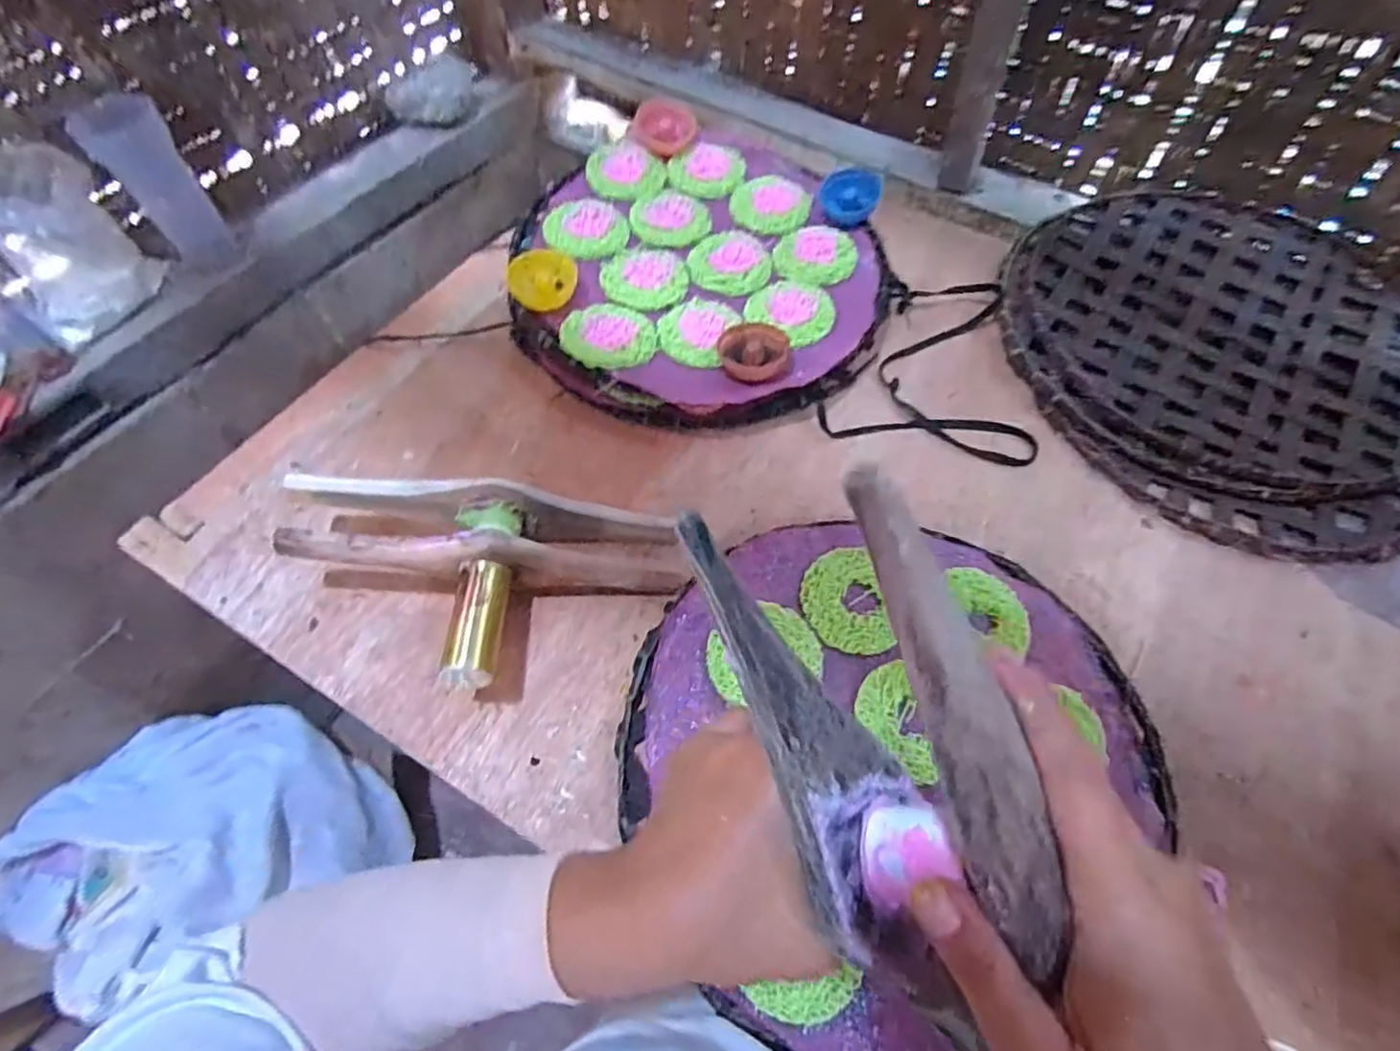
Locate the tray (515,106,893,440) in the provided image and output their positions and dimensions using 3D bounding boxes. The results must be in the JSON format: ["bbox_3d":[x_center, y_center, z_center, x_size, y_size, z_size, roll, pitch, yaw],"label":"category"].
[{"bbox_3d":[-0.007,-0.261,0.633,0.343,0.049,0.367,0,60,-1],"label":"tray"}]

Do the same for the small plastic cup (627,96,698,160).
[{"bbox_3d":[-0.041,-0.431,0.702,0.071,0.018,0.064,37,66,18],"label":"small plastic cup"}]

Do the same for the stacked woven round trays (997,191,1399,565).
[{"bbox_3d":[0.505,-0.183,0.618,0.404,0.029,0.436,0,64,-1],"label":"stacked woven round trays"}]

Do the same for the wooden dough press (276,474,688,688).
[{"bbox_3d":[-0.149,0.042,0.463,0.269,0.067,0.151,-3,61,-3],"label":"wooden dough press"}]

